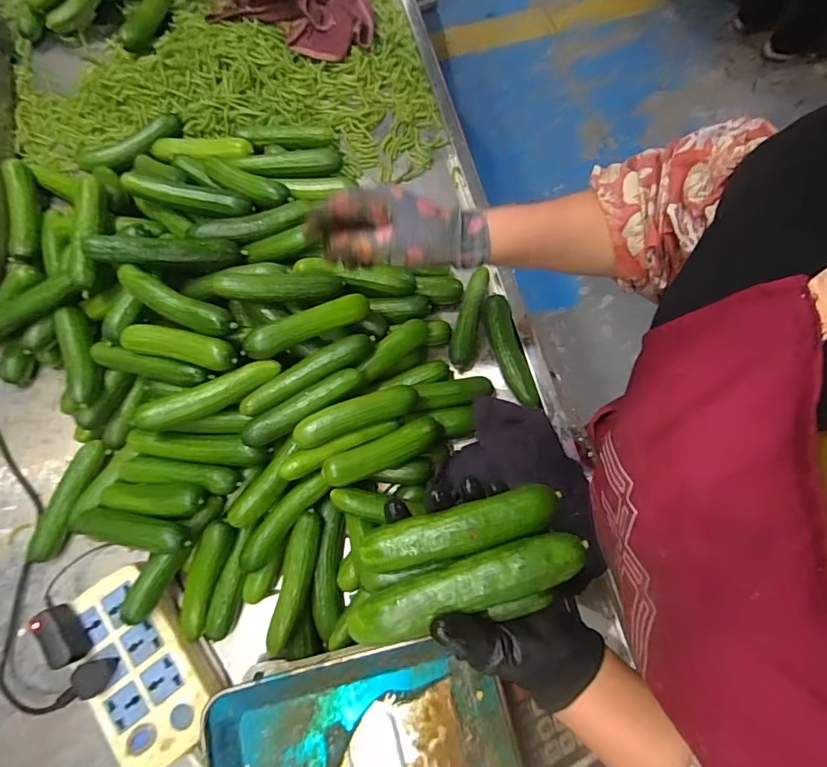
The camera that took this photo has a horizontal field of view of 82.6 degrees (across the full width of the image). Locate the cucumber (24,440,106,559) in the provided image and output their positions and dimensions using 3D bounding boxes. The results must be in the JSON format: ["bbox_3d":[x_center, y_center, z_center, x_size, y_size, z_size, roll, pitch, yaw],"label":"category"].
[{"bbox_3d":[-0.375,0.129,0.517,0.031,0.027,0.134,18,76,6],"label":"cucumber"}]

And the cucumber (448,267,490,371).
[{"bbox_3d":[0.068,-0.075,0.559,0.031,0.025,0.122,15,75,6],"label":"cucumber"}]

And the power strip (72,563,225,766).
[{"bbox_3d":[-0.270,0.279,0.472,0.099,0.038,0.179,-37,77,-8],"label":"power strip"}]

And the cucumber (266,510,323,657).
[{"bbox_3d":[-0.114,0.193,0.465,0.026,0.034,0.129,9,75,4],"label":"cucumber"}]

